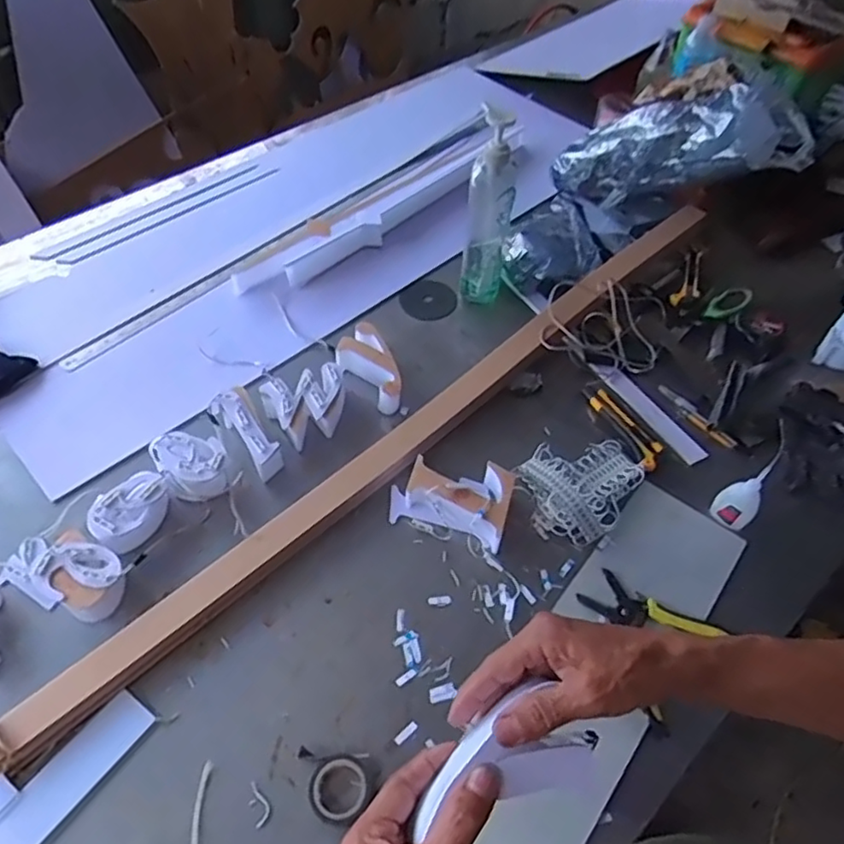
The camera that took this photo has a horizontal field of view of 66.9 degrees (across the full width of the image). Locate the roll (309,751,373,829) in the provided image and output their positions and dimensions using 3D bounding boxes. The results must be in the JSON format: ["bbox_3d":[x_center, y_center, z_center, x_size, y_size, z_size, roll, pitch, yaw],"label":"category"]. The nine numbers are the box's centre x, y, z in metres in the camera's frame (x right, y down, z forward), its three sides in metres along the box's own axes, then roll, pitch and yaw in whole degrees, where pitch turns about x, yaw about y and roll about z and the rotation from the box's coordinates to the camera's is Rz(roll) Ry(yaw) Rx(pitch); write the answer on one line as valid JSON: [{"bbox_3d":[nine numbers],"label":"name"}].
[{"bbox_3d":[-0.076,0.343,0.603,0.056,0.015,0.061,2,54,-2],"label":"roll"}]

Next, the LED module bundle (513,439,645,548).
[{"bbox_3d":[0.202,0.072,0.814,0.131,0.028,0.159,39,61,23],"label":"LED module bundle"}]

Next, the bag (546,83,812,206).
[{"bbox_3d":[0.449,-0.508,1.142,0.411,0.137,0.191,-2,47,26],"label":"bag"}]

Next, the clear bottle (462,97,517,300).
[{"bbox_3d":[0.097,-0.294,0.930,0.067,0.295,0.078,8,52,3],"label":"clear bottle"}]

